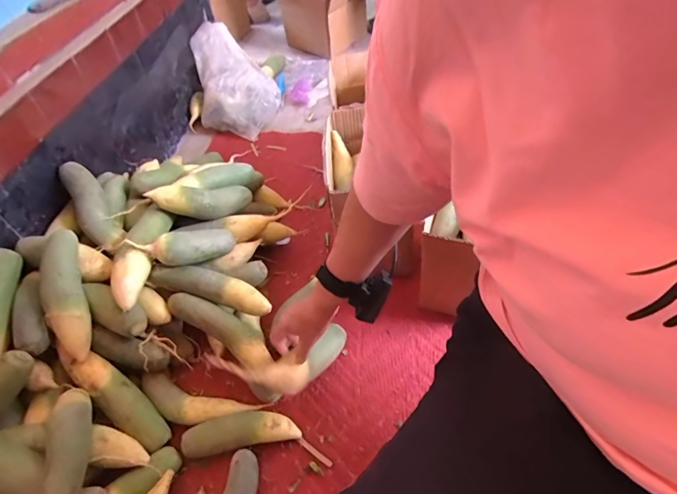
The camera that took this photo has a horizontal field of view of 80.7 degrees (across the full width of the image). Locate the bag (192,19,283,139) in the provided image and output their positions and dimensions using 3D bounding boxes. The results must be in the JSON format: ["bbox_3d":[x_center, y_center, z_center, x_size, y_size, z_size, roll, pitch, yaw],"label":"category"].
[{"bbox_3d":[-0.353,-0.595,1.383,0.265,0.207,0.470,-10,47,-2],"label":"bag"}]

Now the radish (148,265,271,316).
[{"bbox_3d":[-0.228,0.074,0.718,0.219,0.047,0.049,12,50,17],"label":"radish"}]

